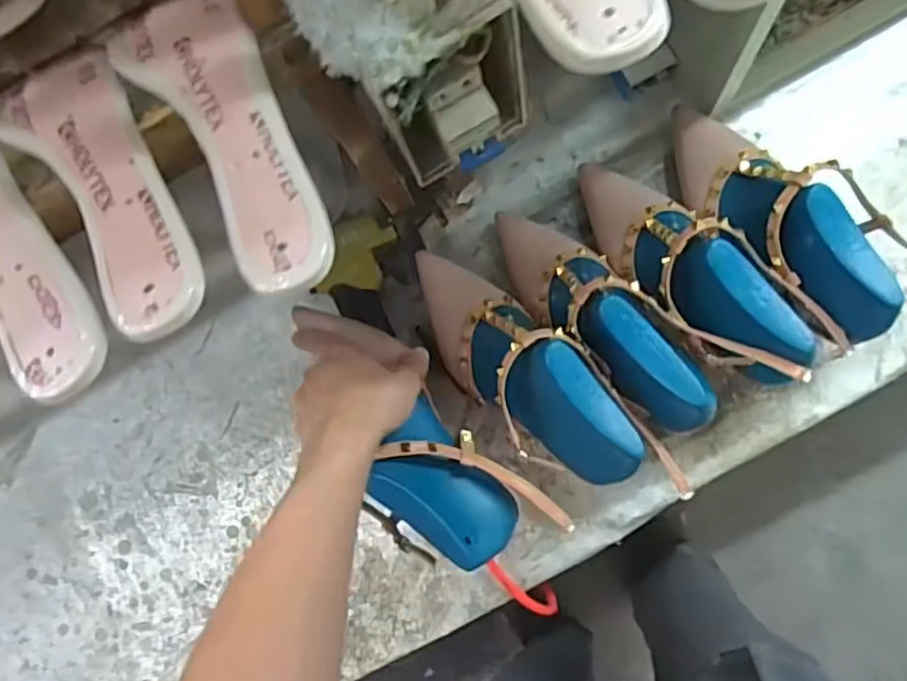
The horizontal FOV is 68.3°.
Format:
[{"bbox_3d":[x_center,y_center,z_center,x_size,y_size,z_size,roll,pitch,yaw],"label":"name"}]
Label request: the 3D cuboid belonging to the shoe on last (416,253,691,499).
[{"bbox_3d":[0.055,0.026,0.545,0.088,0.086,0.291,-47,60,1],"label":"shoe on last"}]

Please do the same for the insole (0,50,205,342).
[{"bbox_3d":[-0.187,-0.080,0.354,0.065,0.023,0.176,-34,79,1],"label":"insole"}]

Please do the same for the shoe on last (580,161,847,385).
[{"bbox_3d":[0.190,-0.069,0.553,0.097,0.095,0.256,-38,51,2],"label":"shoe on last"}]

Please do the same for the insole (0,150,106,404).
[{"bbox_3d":[-0.244,-0.049,0.356,0.184,0.024,0.068,43,89,11],"label":"insole"}]

